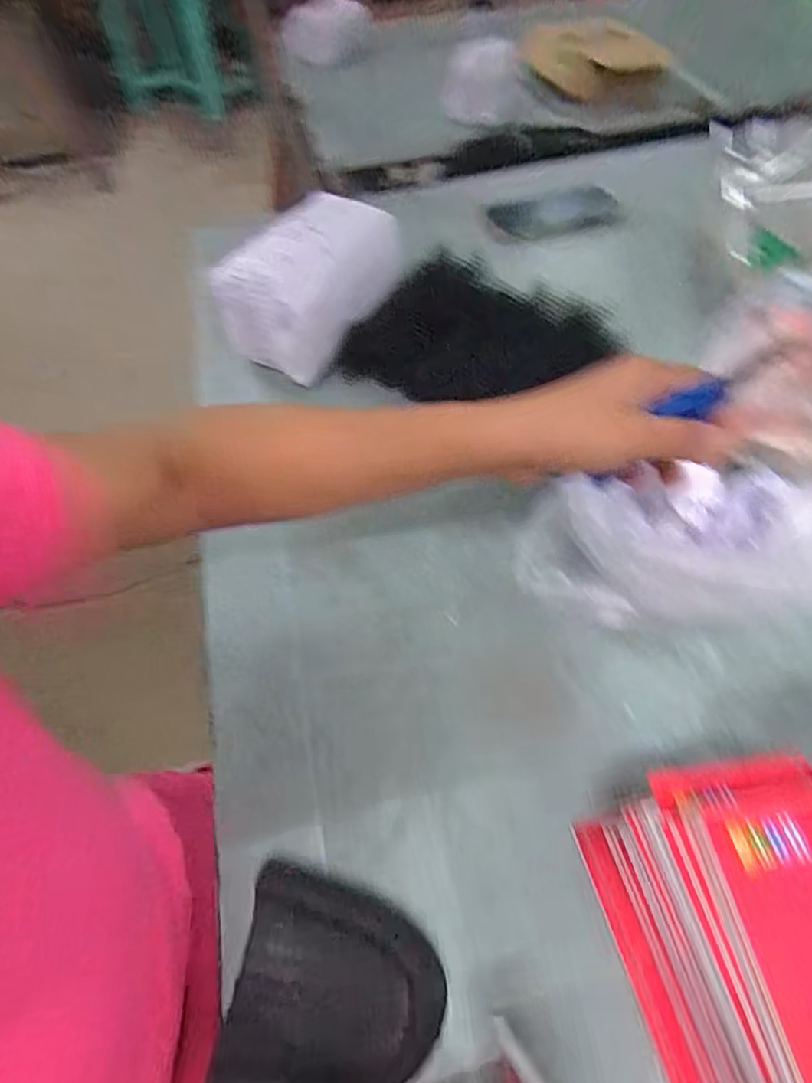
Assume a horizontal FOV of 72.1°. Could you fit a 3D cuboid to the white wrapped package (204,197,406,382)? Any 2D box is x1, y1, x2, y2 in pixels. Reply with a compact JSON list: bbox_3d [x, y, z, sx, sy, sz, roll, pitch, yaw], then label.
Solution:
[{"bbox_3d":[-0.102,-0.271,0.593,0.104,0.105,0.171,27,62,21],"label":"white wrapped package"}]

